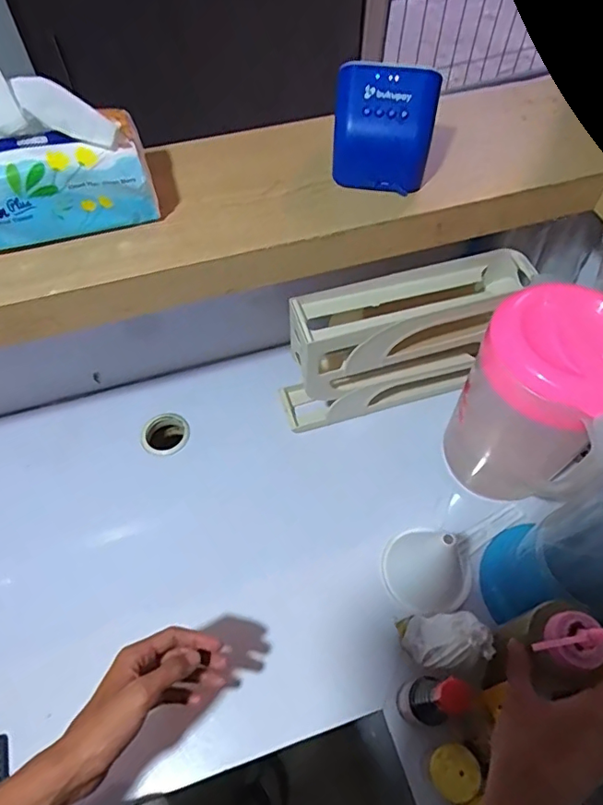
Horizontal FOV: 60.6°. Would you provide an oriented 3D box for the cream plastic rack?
[{"bbox_3d":[0.130,-0.077,0.680,0.309,0.188,0.077,-16,59,-9],"label":"cream plastic rack"}]

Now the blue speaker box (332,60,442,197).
[{"bbox_3d":[0.081,-0.275,0.517,0.095,0.092,0.068,6,58,4],"label":"blue speaker box"}]

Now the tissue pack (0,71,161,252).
[{"bbox_3d":[-0.237,-0.236,0.453,0.171,0.150,0.102,-18,60,-11],"label":"tissue pack"}]

